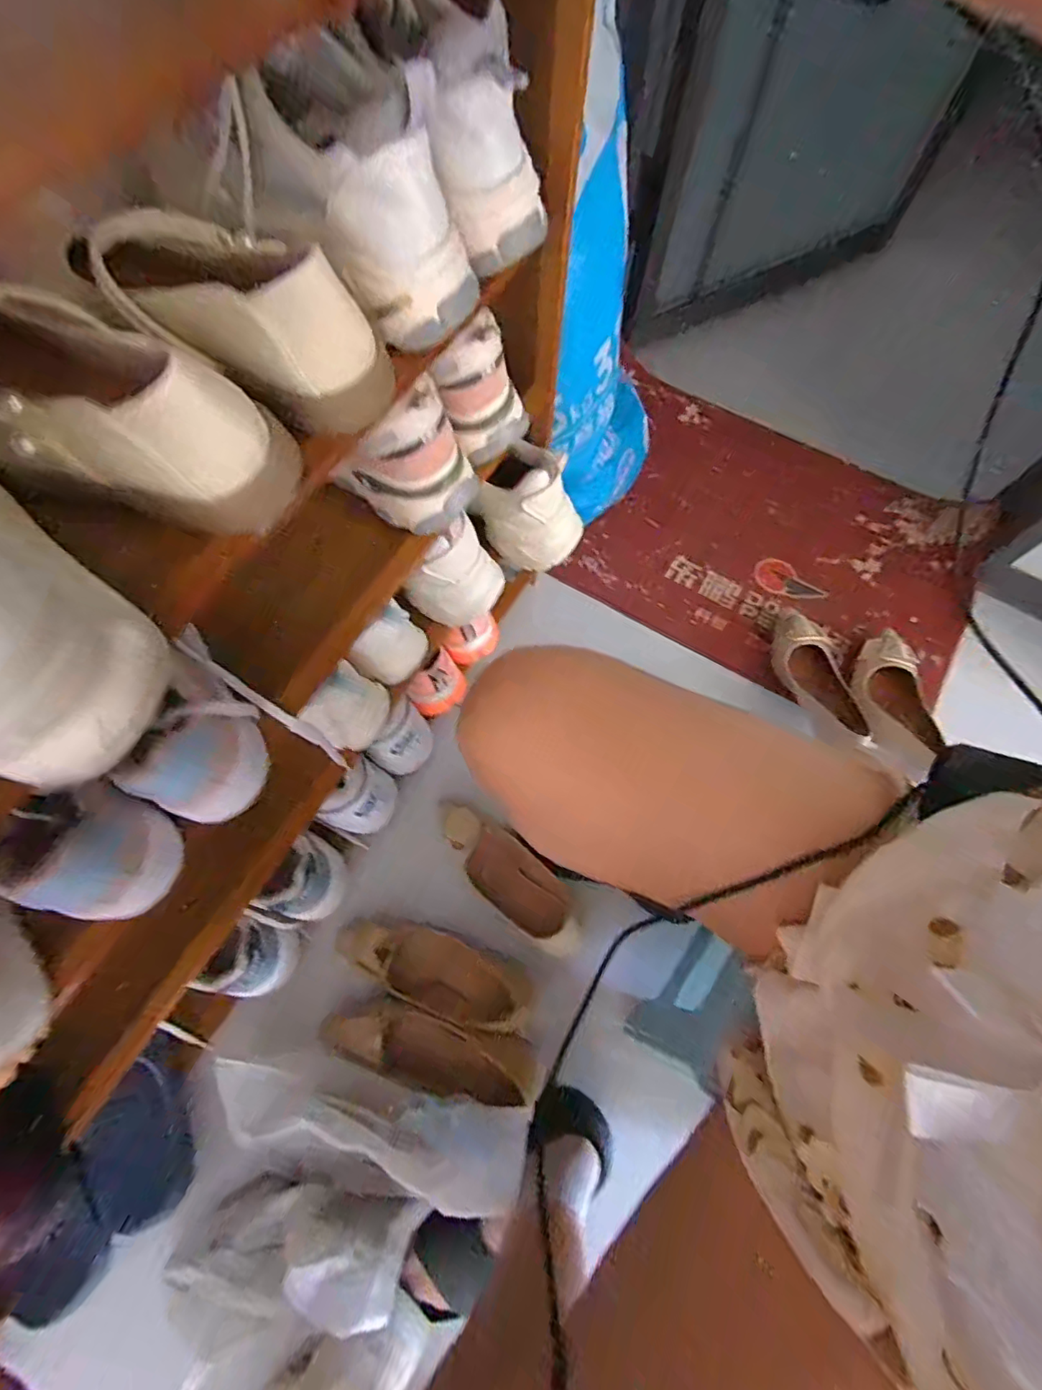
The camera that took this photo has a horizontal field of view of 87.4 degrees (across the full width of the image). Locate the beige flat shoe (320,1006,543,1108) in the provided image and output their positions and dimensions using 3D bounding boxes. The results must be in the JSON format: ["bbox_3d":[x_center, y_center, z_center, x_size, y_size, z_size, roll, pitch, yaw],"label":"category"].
[{"bbox_3d":[-0.100,0.380,0.584,0.242,0.046,0.063,2,68,17],"label":"beige flat shoe"}]

